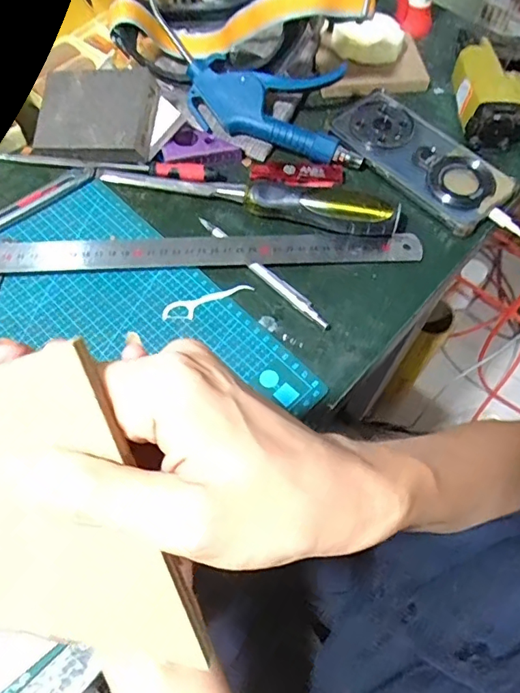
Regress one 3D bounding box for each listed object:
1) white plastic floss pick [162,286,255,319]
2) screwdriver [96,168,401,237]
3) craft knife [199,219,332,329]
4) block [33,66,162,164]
[{"bbox_3d":[-0.040,-0.035,0.394,0.073,0.004,0.018,-20,65,-11],"label":"white plastic floss pick"},{"bbox_3d":[-0.012,-0.129,0.425,0.249,0.024,0.029,12,64,6],"label":"screwdriver"},{"bbox_3d":[0.002,-0.061,0.407,0.010,0.005,0.140,-41,70,-18],"label":"craft knife"},{"bbox_3d":[-0.139,-0.196,0.434,0.101,0.029,0.069,8,88,17],"label":"block"}]

